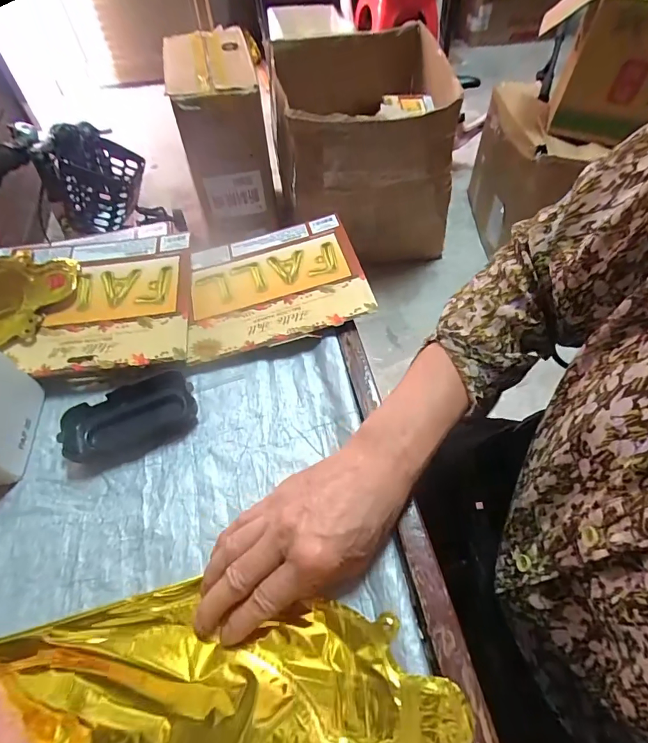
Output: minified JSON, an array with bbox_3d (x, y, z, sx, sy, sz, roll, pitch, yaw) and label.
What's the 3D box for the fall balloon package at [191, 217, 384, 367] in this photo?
[{"bbox_3d":[-0.056,-0.096,0.455,0.183,0.010,0.158,-17,56,-1],"label":"fall balloon package"}]

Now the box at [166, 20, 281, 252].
[{"bbox_3d":[-0.332,-0.800,1.459,0.252,0.516,0.453,-9,54,-4],"label":"box"}]

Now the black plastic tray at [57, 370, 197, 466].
[{"bbox_3d":[-0.170,0.043,0.379,0.110,0.015,0.061,-22,83,-14],"label":"black plastic tray"}]

